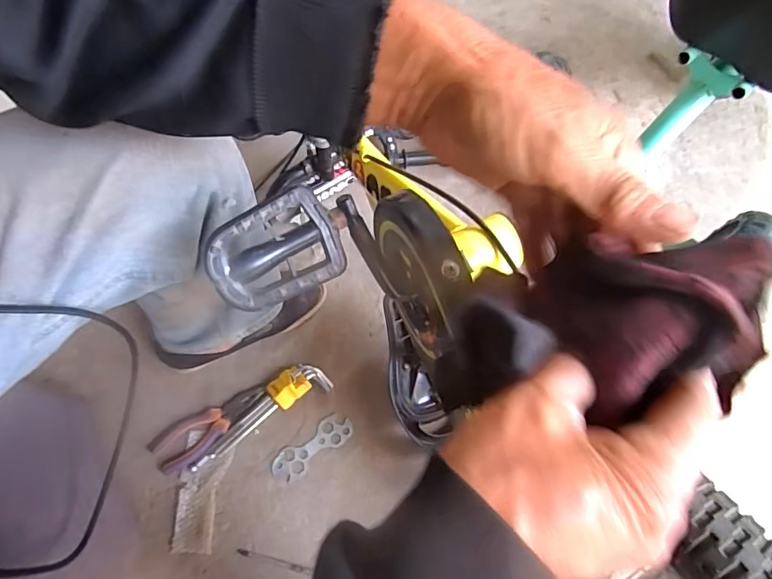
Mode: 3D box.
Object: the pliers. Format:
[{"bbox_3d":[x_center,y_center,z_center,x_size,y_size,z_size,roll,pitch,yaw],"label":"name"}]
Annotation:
[{"bbox_3d":[-0.258,0.196,0.709,0.173,0.019,0.063,-38,75,-12],"label":"pliers"}]

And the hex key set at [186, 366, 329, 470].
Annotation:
[{"bbox_3d":[-0.191,0.179,0.707,0.224,0.039,0.056,-30,73,-9],"label":"hex key set"}]

